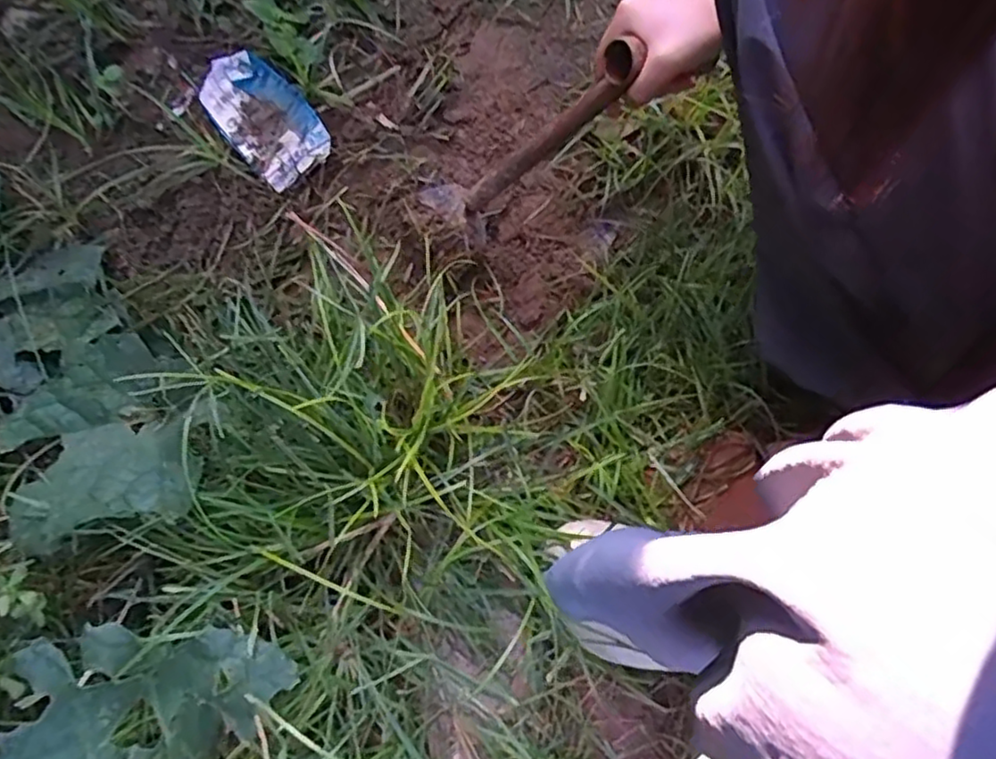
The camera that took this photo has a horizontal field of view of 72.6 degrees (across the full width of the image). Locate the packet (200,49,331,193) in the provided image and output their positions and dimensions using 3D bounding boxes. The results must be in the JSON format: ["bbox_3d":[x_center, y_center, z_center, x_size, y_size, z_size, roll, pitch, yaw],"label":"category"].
[{"bbox_3d":[-0.226,-0.254,0.656,0.079,0.016,0.146,-42,82,-8],"label":"packet"}]

